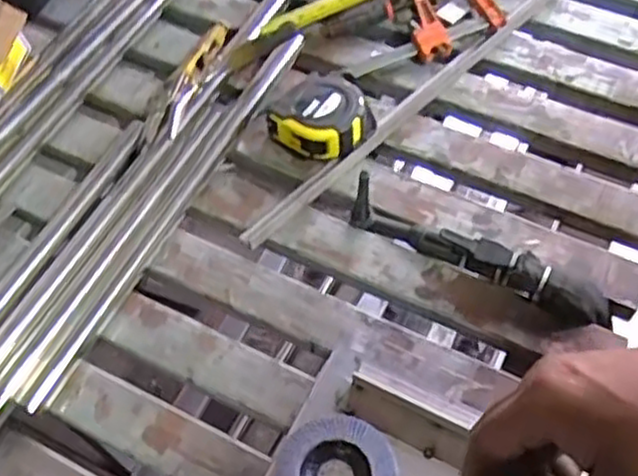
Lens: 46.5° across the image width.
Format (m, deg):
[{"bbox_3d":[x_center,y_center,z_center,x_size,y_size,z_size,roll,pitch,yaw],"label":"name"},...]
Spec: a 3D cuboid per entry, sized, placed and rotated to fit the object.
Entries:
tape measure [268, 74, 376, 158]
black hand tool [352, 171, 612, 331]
[{"bbox_3d":[0.004,-0.126,0.755,0.097,0.050,0.086,25,65,15],"label":"tape measure"},{"bbox_3d":[0.153,0.018,0.679,0.250,0.030,0.042,26,65,15],"label":"black hand tool"}]

